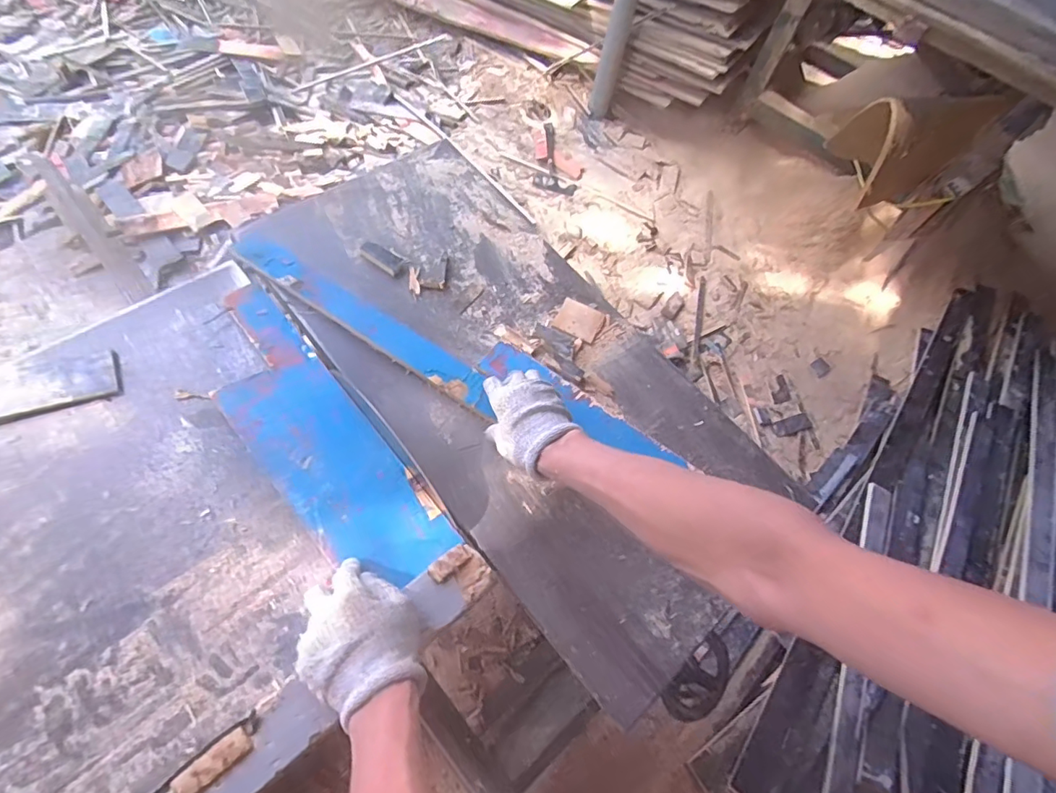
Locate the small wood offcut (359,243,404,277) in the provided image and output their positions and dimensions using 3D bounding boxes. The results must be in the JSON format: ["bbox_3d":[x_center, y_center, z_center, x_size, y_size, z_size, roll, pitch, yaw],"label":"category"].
[{"bbox_3d":[-0.211,-0.202,0.766,0.066,0.017,0.026,30,58,-1],"label":"small wood offcut"}]

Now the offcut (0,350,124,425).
[{"bbox_3d":[-0.556,-0.014,0.616,0.135,0.008,0.068,-16,67,-19],"label":"offcut"}]

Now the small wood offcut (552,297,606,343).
[{"bbox_3d":[0.077,-0.114,0.786,0.066,0.004,0.061,27,65,2],"label":"small wood offcut"}]

